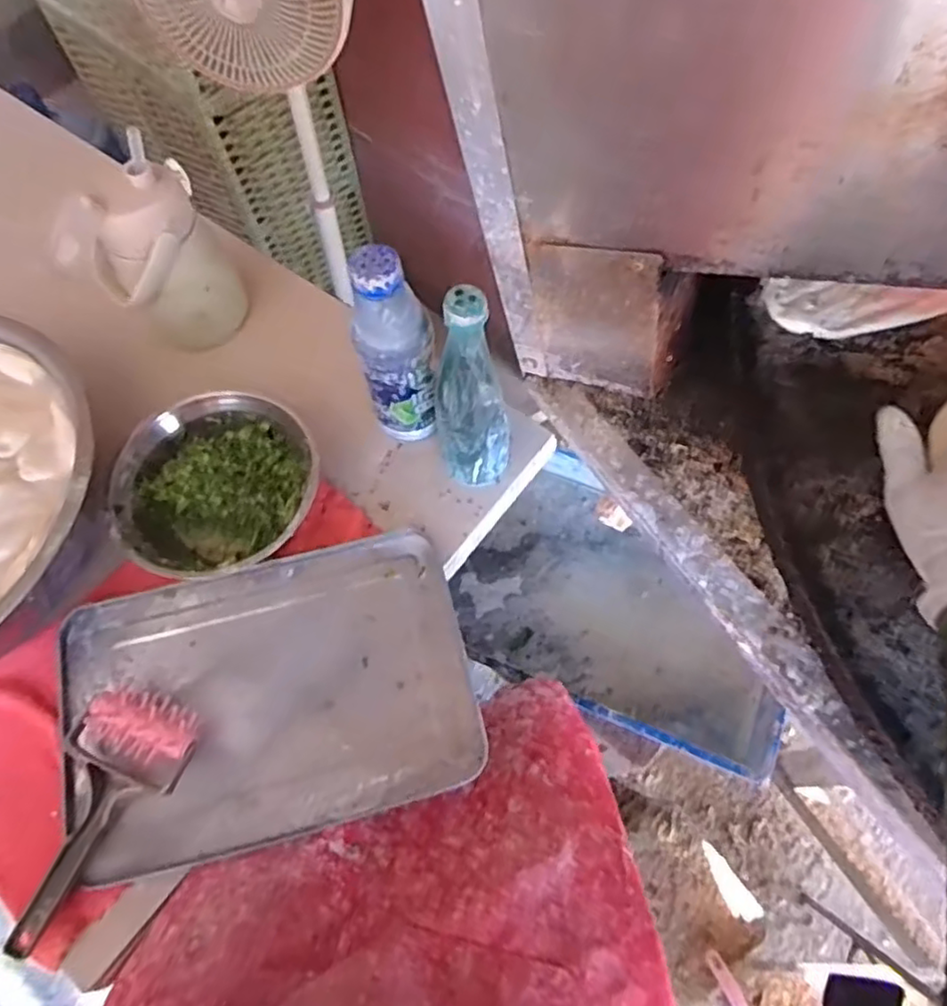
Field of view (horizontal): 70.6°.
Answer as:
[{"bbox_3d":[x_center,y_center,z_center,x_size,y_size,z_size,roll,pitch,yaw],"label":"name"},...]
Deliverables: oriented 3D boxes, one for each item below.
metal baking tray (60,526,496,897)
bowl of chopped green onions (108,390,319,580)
[{"bbox_3d":[-0.177,0.162,0.576,0.339,0.024,0.232,-14,64,-4],"label":"metal baking tray"},{"bbox_3d":[-0.235,-0.008,0.638,0.181,0.091,0.177,-1,64,3],"label":"bowl of chopped green onions"}]

